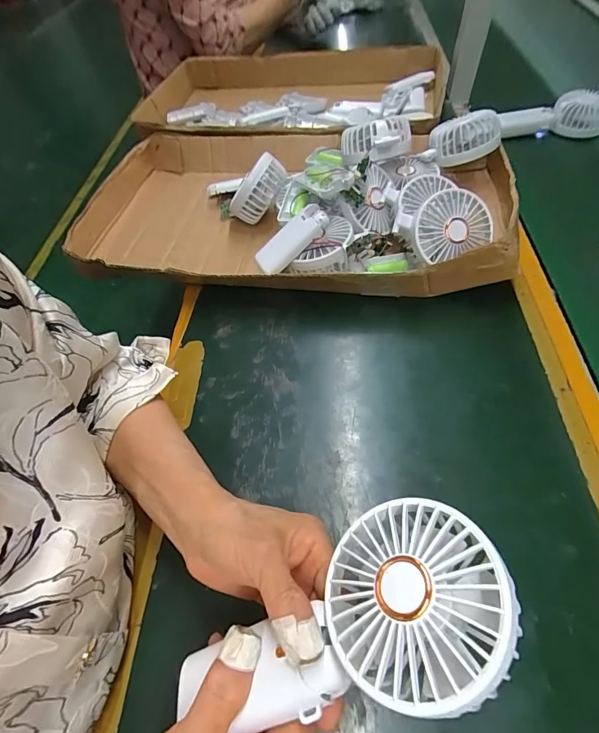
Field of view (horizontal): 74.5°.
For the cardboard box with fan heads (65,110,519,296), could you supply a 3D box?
[{"bbox_3d":[-0.013,-0.231,0.514,0.551,0.100,0.338,6,56,9],"label":"cardboard box with fan heads"}]

